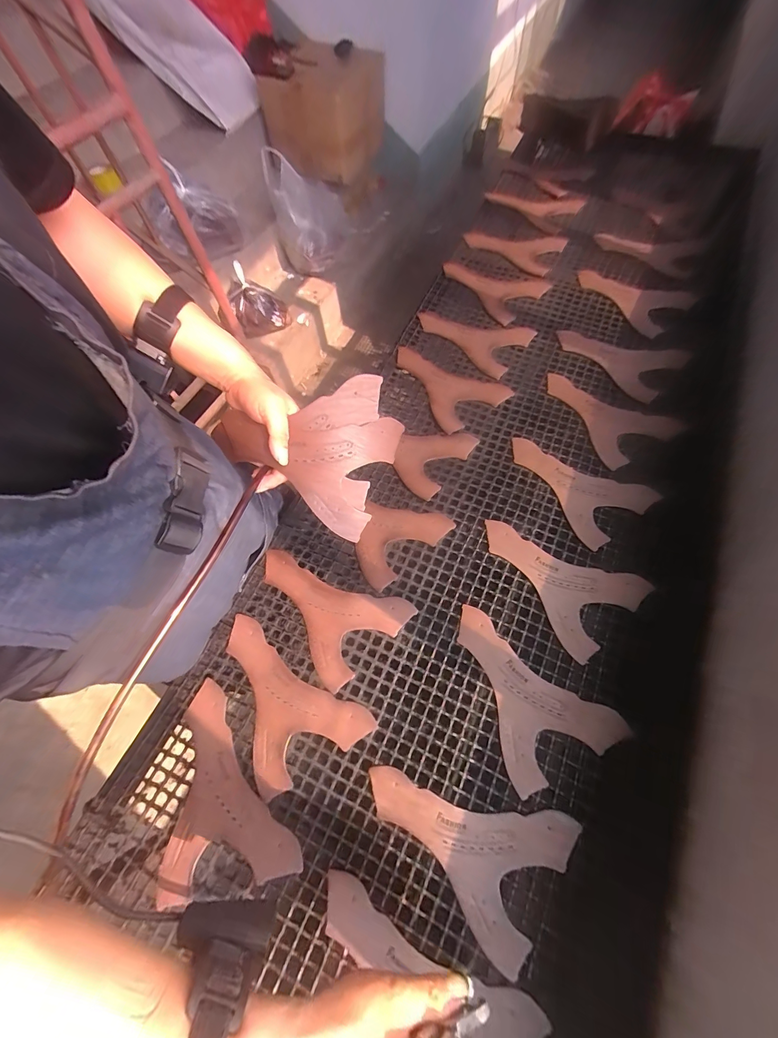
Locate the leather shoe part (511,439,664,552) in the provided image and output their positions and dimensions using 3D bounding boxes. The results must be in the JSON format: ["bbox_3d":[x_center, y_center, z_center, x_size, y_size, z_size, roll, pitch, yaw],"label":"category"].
[{"bbox_3d":[0.303,-0.068,0.619,0.140,0.006,0.213,-33,67,-13],"label":"leather shoe part"}]

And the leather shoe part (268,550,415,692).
[{"bbox_3d":[-0.088,0.112,0.551,0.149,0.006,0.210,-40,71,-14],"label":"leather shoe part"}]

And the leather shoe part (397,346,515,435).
[{"bbox_3d":[0.106,-0.266,0.715,0.152,0.011,0.208,-34,70,-16],"label":"leather shoe part"}]

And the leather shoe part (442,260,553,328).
[{"bbox_3d":[0.232,-0.526,0.833,0.199,0.020,0.172,41,71,14],"label":"leather shoe part"}]

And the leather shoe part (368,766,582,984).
[{"bbox_3d":[0.085,0.351,0.434,0.215,0.005,0.146,34,70,17],"label":"leather shoe part"}]

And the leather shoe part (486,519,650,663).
[{"bbox_3d":[0.245,0.070,0.548,0.150,0.011,0.215,-38,68,-15],"label":"leather shoe part"}]

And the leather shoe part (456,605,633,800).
[{"bbox_3d":[0.178,0.207,0.491,0.147,0.008,0.211,-24,65,-9],"label":"leather shoe part"}]

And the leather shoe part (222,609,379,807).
[{"bbox_3d":[-0.136,0.219,0.505,0.146,0.005,0.213,-29,68,-11],"label":"leather shoe part"}]

